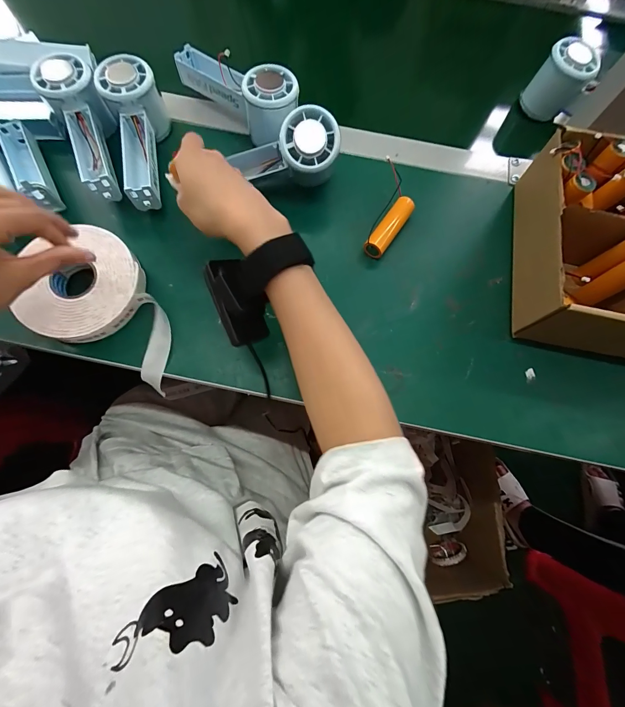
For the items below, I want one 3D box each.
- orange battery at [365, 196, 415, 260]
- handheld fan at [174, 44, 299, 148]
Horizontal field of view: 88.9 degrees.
[{"bbox_3d":[0.082,-0.133,0.344,0.020,0.023,0.073,35,76,7],"label":"orange battery"},{"bbox_3d":[-0.083,-0.298,0.360,0.155,0.059,0.053,39,77,8],"label":"handheld fan"}]

